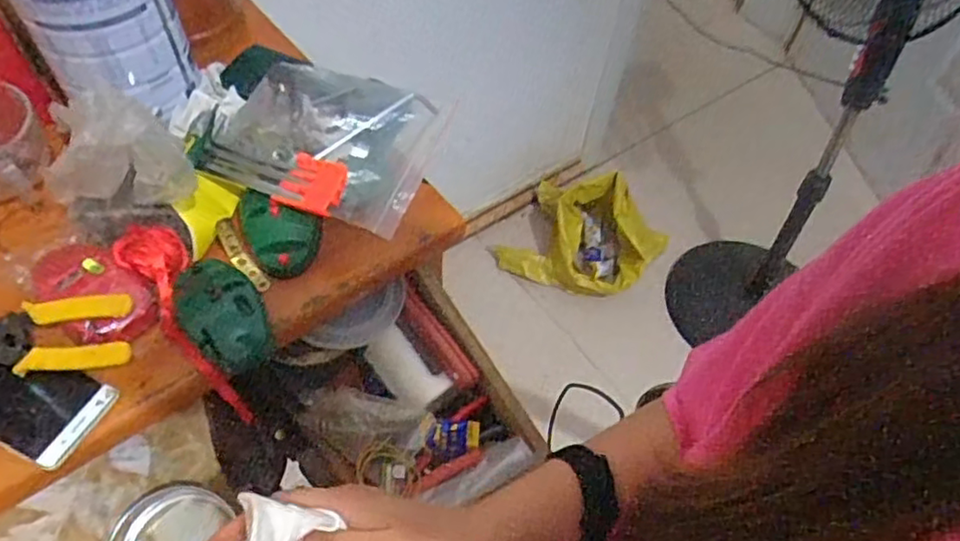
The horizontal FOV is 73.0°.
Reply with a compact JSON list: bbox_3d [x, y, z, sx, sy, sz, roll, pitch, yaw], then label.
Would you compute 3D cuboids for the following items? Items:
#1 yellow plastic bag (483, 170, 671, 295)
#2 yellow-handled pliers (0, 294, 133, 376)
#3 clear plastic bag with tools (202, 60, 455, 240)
[{"bbox_3d":[0.241,-0.088,1.549,0.328,0.218,0.308,34,59,19],"label":"yellow plastic bag"},{"bbox_3d":[-0.352,0.055,0.507,0.150,0.031,0.054,-6,55,-8],"label":"yellow-handled pliers"},{"bbox_3d":[-0.145,-0.119,0.614,0.198,0.061,0.158,18,55,8],"label":"clear plastic bag with tools"}]

